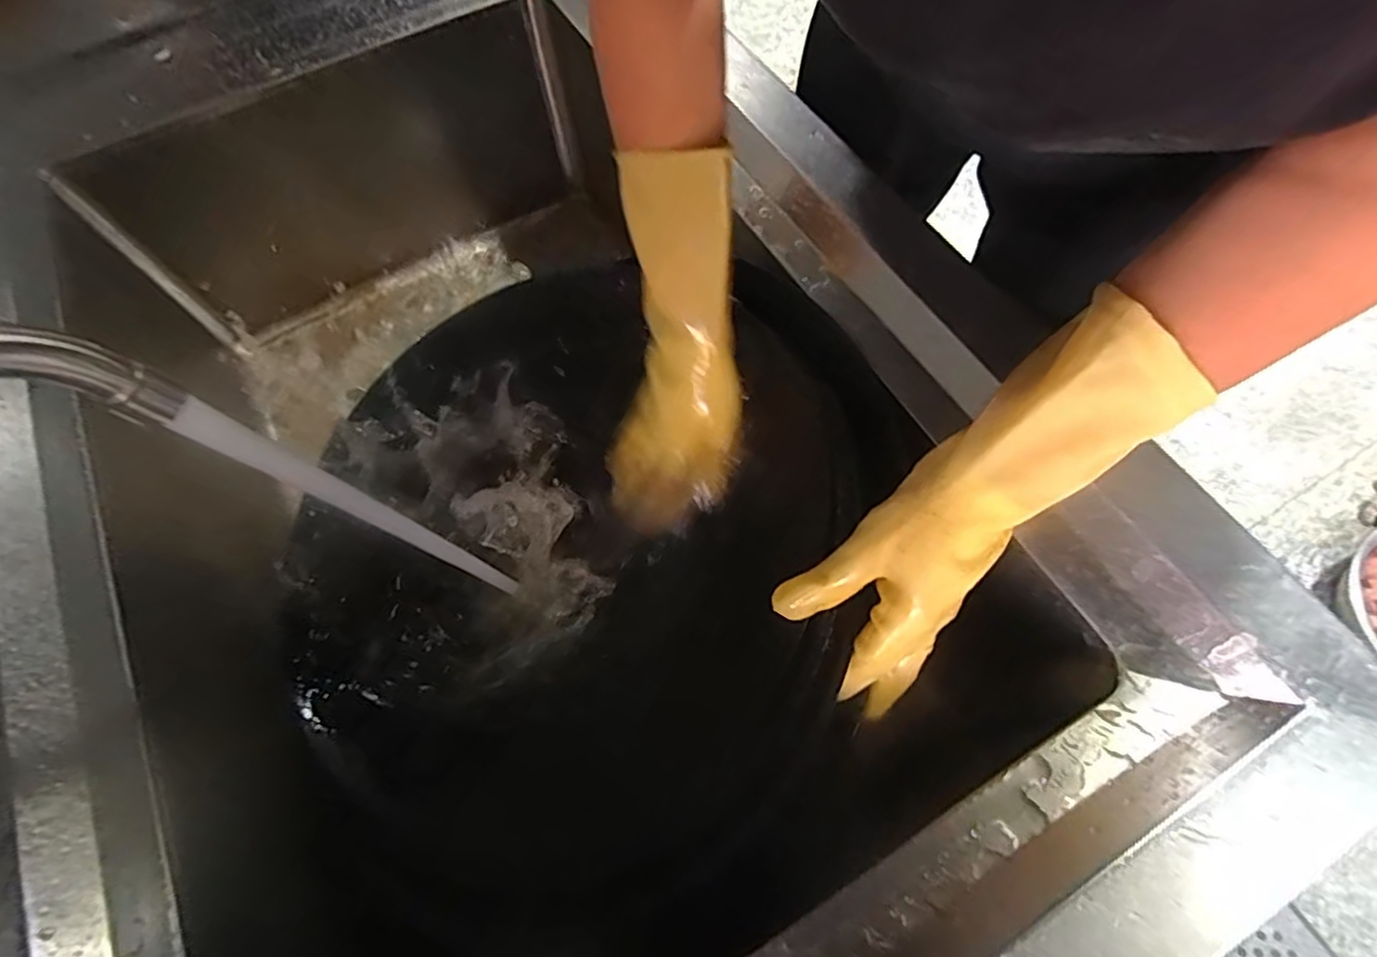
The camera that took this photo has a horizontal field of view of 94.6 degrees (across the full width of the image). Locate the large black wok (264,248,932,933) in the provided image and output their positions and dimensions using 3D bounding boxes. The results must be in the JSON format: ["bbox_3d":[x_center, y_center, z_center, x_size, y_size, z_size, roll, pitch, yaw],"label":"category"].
[{"bbox_3d":[-0.114,0.047,0.515,0.472,0.160,0.462,21,69,12],"label":"large black wok"}]

